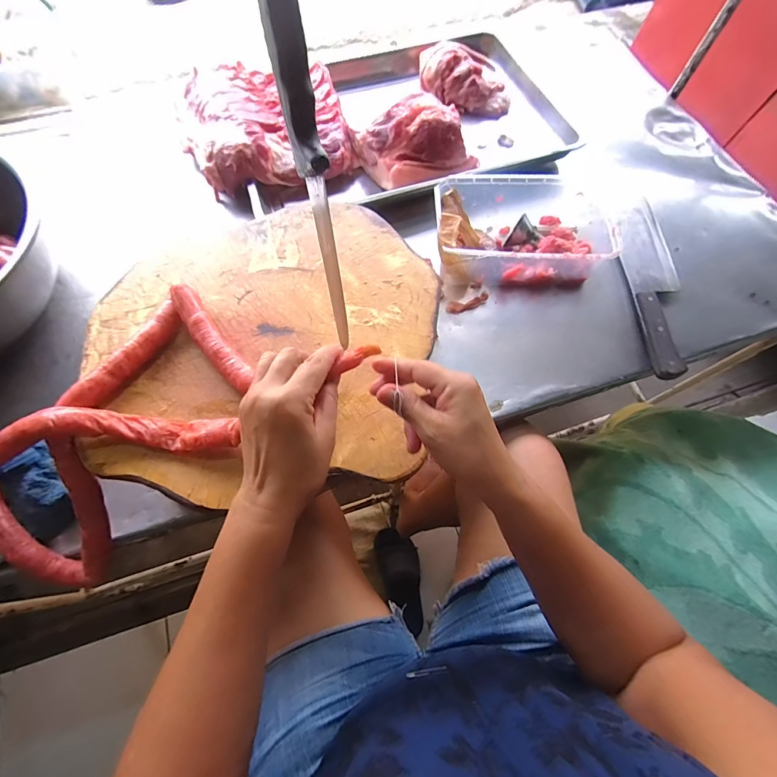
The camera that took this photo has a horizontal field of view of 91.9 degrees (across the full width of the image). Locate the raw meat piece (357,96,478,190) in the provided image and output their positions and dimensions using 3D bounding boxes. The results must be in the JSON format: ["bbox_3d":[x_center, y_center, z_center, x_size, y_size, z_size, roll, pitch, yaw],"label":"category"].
[{"bbox_3d":[0.050,-0.408,0.634,0.172,0.092,0.123,-24,71,-12],"label":"raw meat piece"}]

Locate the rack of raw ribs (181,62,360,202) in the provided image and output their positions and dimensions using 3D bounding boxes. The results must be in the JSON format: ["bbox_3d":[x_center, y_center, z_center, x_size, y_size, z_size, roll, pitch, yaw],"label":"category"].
[{"bbox_3d":[-0.220,-0.467,0.655,0.287,0.067,0.253,-15,69,-9],"label":"rack of raw ribs"}]

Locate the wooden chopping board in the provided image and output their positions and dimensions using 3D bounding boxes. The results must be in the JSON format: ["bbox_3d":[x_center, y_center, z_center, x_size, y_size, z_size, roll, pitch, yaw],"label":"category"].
[{"bbox_3d":[-0.136,-0.073,0.432,0.392,0.036,0.373,-8,68,-6],"label":"wooden chopping board"}]

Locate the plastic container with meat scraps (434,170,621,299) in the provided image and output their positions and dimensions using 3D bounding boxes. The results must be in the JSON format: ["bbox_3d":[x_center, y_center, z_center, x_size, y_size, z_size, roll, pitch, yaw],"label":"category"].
[{"bbox_3d":[0.197,-0.239,0.580,0.256,0.090,0.170,-1,68,-3],"label":"plastic container with meat scraps"}]

